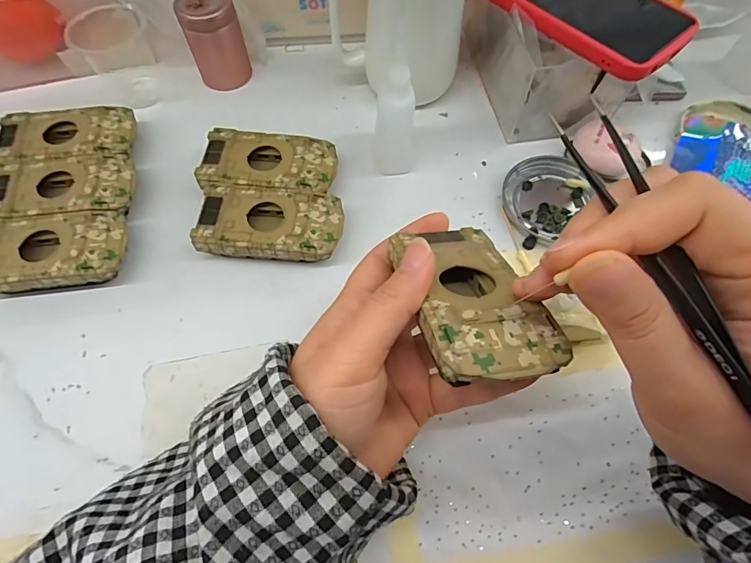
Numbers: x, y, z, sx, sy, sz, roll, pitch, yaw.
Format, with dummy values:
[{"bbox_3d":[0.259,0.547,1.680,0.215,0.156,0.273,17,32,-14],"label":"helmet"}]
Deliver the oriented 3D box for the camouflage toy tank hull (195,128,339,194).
[{"bbox_3d":[-0.078,-0.084,0.330,0.095,0.025,0.052,2,64,-1],"label":"camouflage toy tank hull"}]

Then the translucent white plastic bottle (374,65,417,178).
[{"bbox_3d":[0.014,-0.113,0.315,0.027,0.081,0.034,2,64,-1],"label":"translucent white plastic bottle"}]

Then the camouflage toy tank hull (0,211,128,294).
[{"bbox_3d":[-0.216,-0.017,0.295,0.094,0.024,0.052,-6,65,-5],"label":"camouflage toy tank hull"}]

